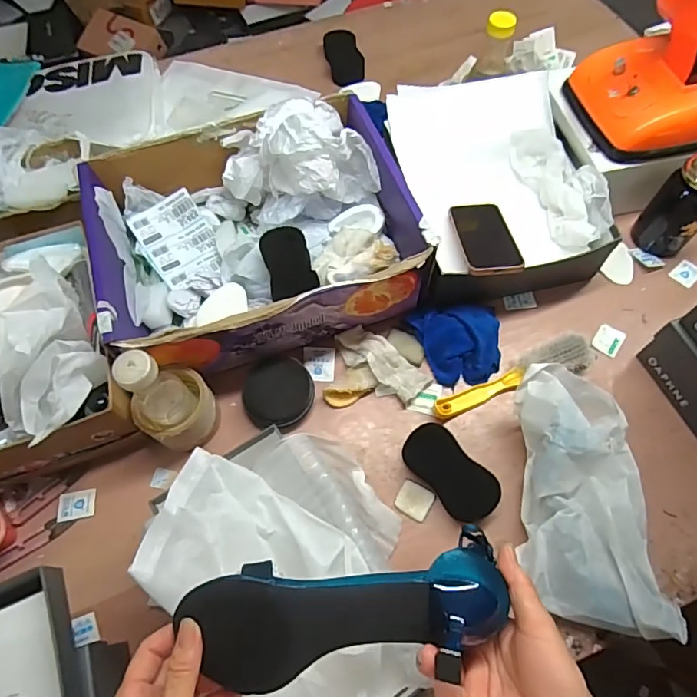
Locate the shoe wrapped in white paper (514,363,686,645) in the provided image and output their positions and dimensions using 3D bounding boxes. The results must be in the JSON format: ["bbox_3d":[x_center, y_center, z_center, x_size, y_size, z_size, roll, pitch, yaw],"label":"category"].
[{"bbox_3d":[0.266,0.164,0.561,0.127,0.091,0.272,1,64,2],"label":"shoe wrapped in white paper"}]

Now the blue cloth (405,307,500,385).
[{"bbox_3d":[0.159,-0.013,0.680,0.112,0.036,0.118,-21,66,-9],"label":"blue cloth"}]

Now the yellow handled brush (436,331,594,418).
[{"bbox_3d":[0.221,0.038,0.654,0.233,0.030,0.052,-22,66,-9],"label":"yellow handled brush"}]

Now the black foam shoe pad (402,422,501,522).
[{"bbox_3d":[0.123,0.150,0.608,0.060,0.030,0.128,-37,69,-16],"label":"black foam shoe pad"}]

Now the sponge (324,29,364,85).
[{"bbox_3d":[-0.009,-0.572,0.967,0.063,0.032,0.125,-12,65,-5],"label":"sponge"}]

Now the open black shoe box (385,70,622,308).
[{"bbox_3d":[0.211,-0.236,0.740,0.258,0.124,0.332,-9,64,-3],"label":"open black shoe box"}]

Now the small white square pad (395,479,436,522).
[{"bbox_3d":[0.081,0.186,0.608,0.042,0.004,0.040,27,67,13],"label":"small white square pad"}]

